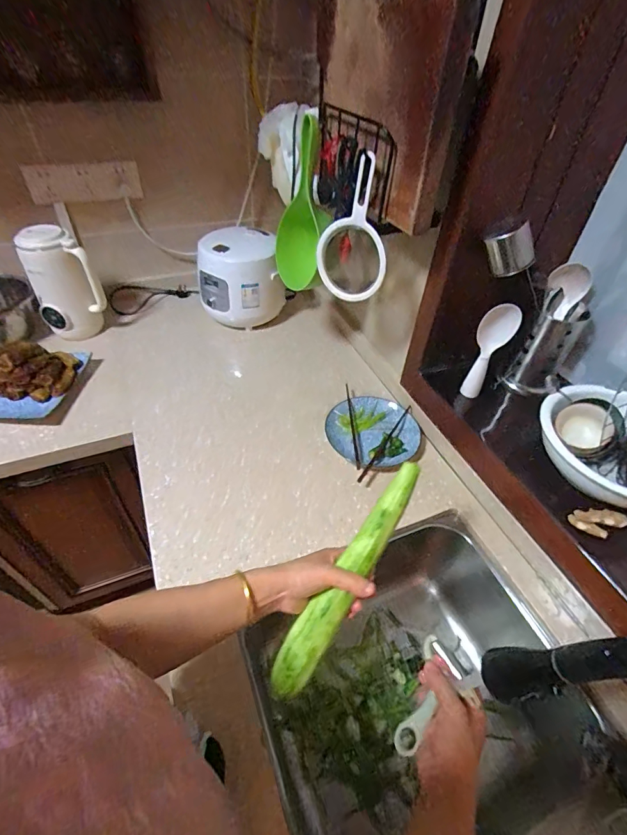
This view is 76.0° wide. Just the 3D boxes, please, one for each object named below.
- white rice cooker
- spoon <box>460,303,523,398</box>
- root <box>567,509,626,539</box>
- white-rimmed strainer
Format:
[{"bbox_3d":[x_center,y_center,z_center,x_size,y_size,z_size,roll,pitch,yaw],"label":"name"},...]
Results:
[{"bbox_3d":[-0.203,-0.374,1.103,0.220,0.226,0.203,-15,48,-17],"label":"white rice cooker"},{"bbox_3d":[0.323,-0.117,0.743,0.059,0.193,0.019,4,46,0],"label":"spoon"},{"bbox_3d":[0.429,0.158,0.599,0.079,0.018,0.038,0,46,-4],"label":"root"},{"bbox_3d":[0.072,-0.310,0.689,0.124,0.205,0.070,15,46,10],"label":"white-rimmed strainer"}]

